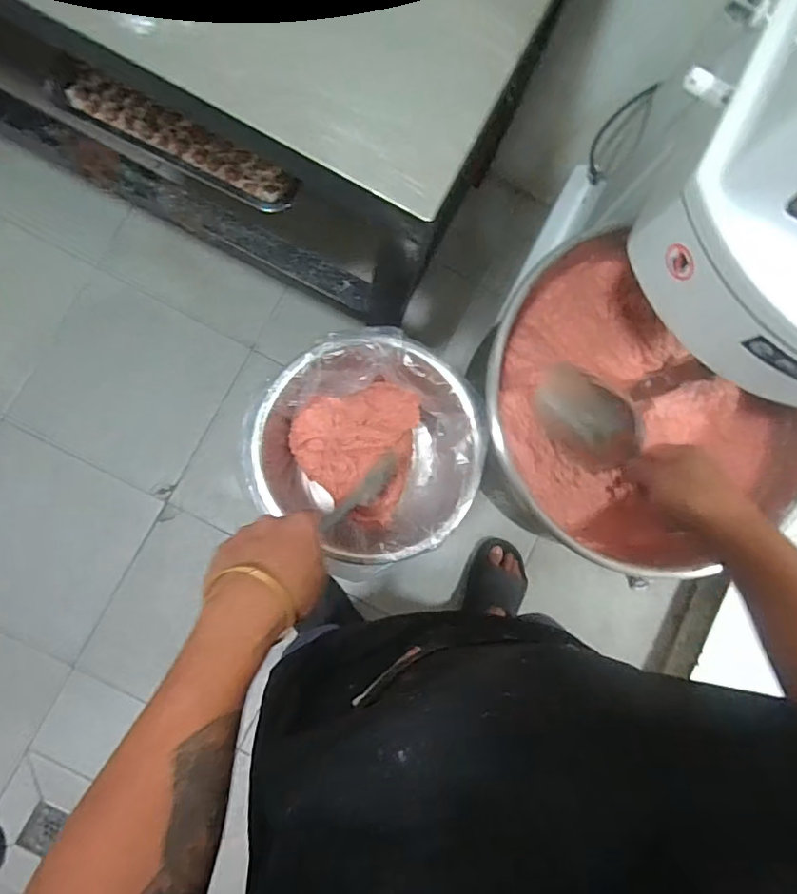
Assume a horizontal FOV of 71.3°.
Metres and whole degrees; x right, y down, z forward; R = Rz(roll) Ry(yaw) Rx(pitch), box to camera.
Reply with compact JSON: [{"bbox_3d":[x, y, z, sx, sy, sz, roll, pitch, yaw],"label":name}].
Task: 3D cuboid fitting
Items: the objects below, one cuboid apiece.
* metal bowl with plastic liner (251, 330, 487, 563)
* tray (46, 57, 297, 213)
[{"bbox_3d":[-0.034,0.001,0.760,0.280,0.125,0.270,1,84,-6],"label":"metal bowl with plastic liner"},{"bbox_3d":[-0.337,-0.455,0.828,0.384,0.034,0.066,28,82,-2],"label":"tray"}]

